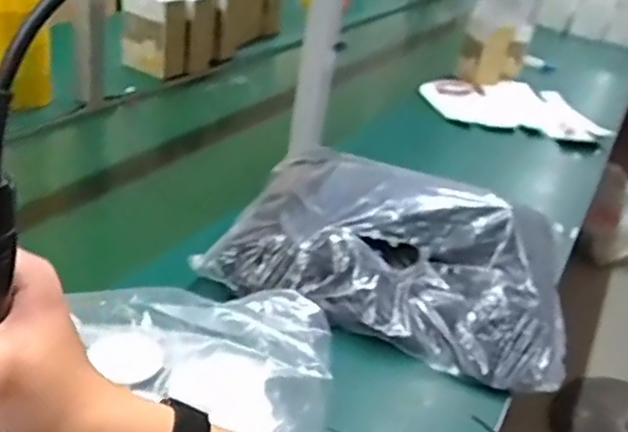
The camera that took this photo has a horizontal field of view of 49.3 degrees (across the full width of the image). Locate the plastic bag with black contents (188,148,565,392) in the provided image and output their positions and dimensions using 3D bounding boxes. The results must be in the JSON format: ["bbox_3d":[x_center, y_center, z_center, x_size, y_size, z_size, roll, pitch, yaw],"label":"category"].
[{"bbox_3d":[0.108,0.047,0.861,0.398,0.122,0.299,16,29,10],"label":"plastic bag with black contents"}]

